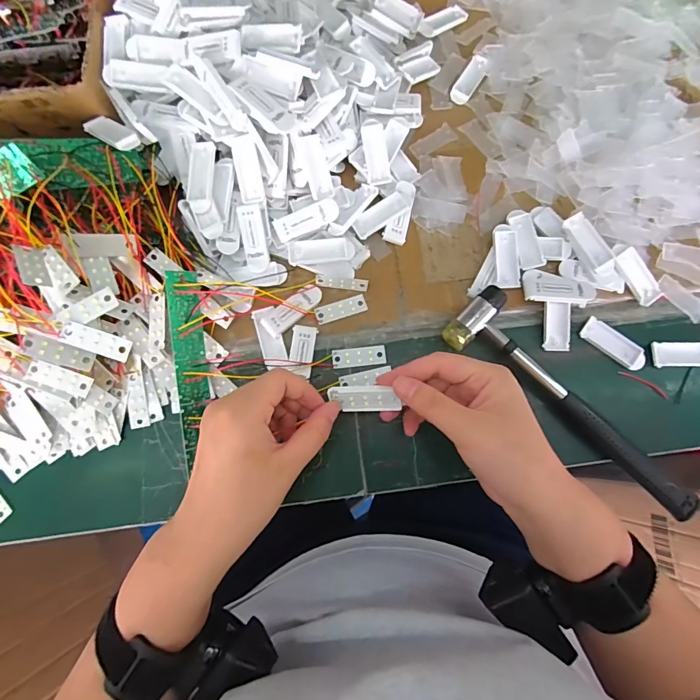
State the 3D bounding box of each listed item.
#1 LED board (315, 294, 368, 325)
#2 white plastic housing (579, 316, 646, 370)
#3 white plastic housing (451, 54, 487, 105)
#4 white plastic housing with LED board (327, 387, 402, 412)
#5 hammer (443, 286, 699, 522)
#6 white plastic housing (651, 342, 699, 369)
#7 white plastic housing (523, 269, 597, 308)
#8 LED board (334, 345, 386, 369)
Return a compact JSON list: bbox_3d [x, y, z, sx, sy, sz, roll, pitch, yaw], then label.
[{"bbox_3d":[-0.008,-0.036,0.357,0.046,0.004,0.015,-19,80,-3],"label":"LED board"},{"bbox_3d":[0.230,-0.005,0.350,0.057,0.006,0.021,37,82,6],"label":"white plastic housing"},{"bbox_3d":[0.121,-0.273,0.404,0.019,0.004,0.057,32,81,6],"label":"white plastic housing"},{"bbox_3d":[0.009,0.036,0.288,0.047,0.006,0.021,3,118,6],"label":"white plastic housing with LED board"},{"bbox_3d":[0.180,0.048,0.331,0.055,0.025,0.233,-44,82,-7],"label":"hammer"},{"bbox_3d":[0.292,0.004,0.348,0.055,0.006,0.022,0,80,0],"label":"white plastic housing"},{"bbox_3d":[0.181,-0.055,0.352,0.057,0.014,0.031,4,80,1],"label":"white plastic housing"},{"bbox_3d":[0.008,0.006,0.349,0.045,0.004,0.016,-7,80,-1],"label":"LED board"}]

